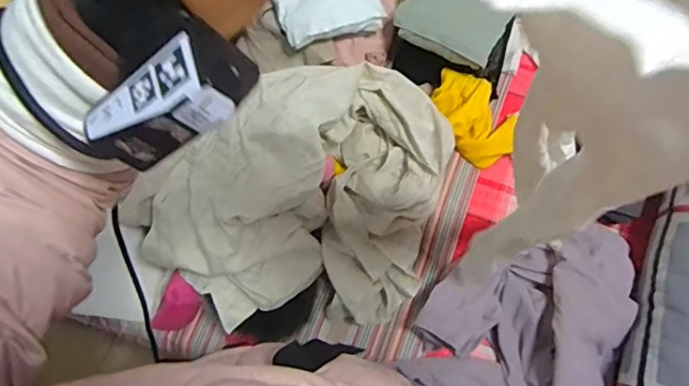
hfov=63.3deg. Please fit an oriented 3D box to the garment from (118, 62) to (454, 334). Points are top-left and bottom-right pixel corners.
[{"bbox_3d":[-0.045,0.015,0.866,0.467,0.183,0.406,-39,79,-11],"label":"garment"}]

